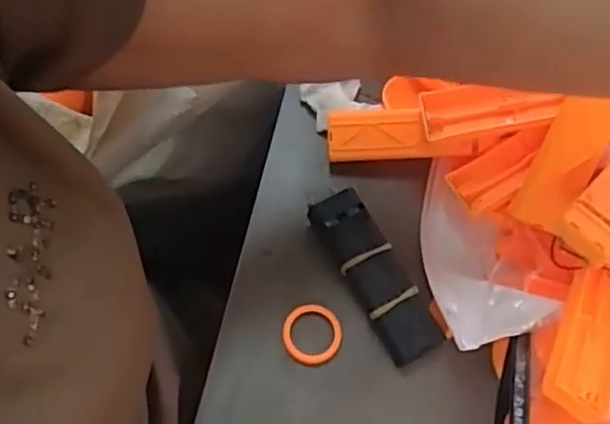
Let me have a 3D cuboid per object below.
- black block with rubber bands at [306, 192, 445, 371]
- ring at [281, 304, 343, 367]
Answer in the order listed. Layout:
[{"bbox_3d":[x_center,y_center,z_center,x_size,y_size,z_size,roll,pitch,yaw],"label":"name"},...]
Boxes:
[{"bbox_3d":[0.042,0.040,0.406,0.031,0.030,0.108,-27,70,-15],"label":"black block with rubber bands"},{"bbox_3d":[0.004,0.074,0.397,0.036,0.004,0.036,1,78,-2],"label":"ring"}]

